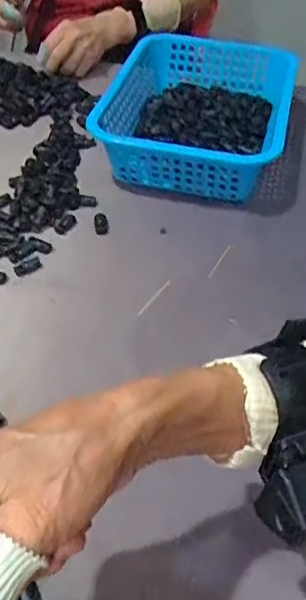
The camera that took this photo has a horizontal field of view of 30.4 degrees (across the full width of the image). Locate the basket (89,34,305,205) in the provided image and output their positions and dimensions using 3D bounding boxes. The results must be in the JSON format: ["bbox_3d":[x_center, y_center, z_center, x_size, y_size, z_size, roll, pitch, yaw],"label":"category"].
[{"bbox_3d":[0.061,-0.245,0.721,0.213,0.085,0.284,11,47,9],"label":"basket"}]

